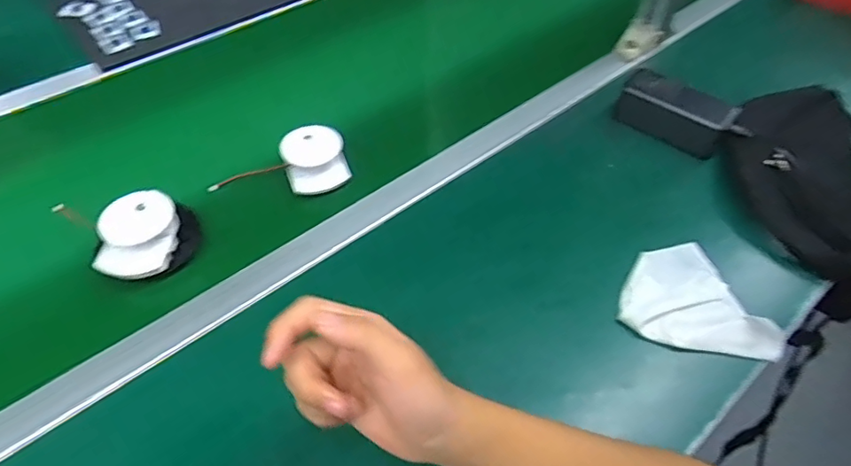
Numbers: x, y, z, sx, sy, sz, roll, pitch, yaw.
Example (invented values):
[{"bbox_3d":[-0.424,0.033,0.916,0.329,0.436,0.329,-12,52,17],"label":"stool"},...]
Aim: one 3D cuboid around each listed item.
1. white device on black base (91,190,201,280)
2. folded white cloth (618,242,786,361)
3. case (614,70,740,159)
[{"bbox_3d":[-0.269,0.004,0.527,0.077,0.045,0.079,-4,51,-5],"label":"white device on black base"},{"bbox_3d":[0.258,0.059,0.527,0.137,0.015,0.114,6,51,4],"label":"folded white cloth"},{"bbox_3d":[0.295,-0.147,0.643,0.126,0.059,0.047,35,58,24],"label":"case"}]

